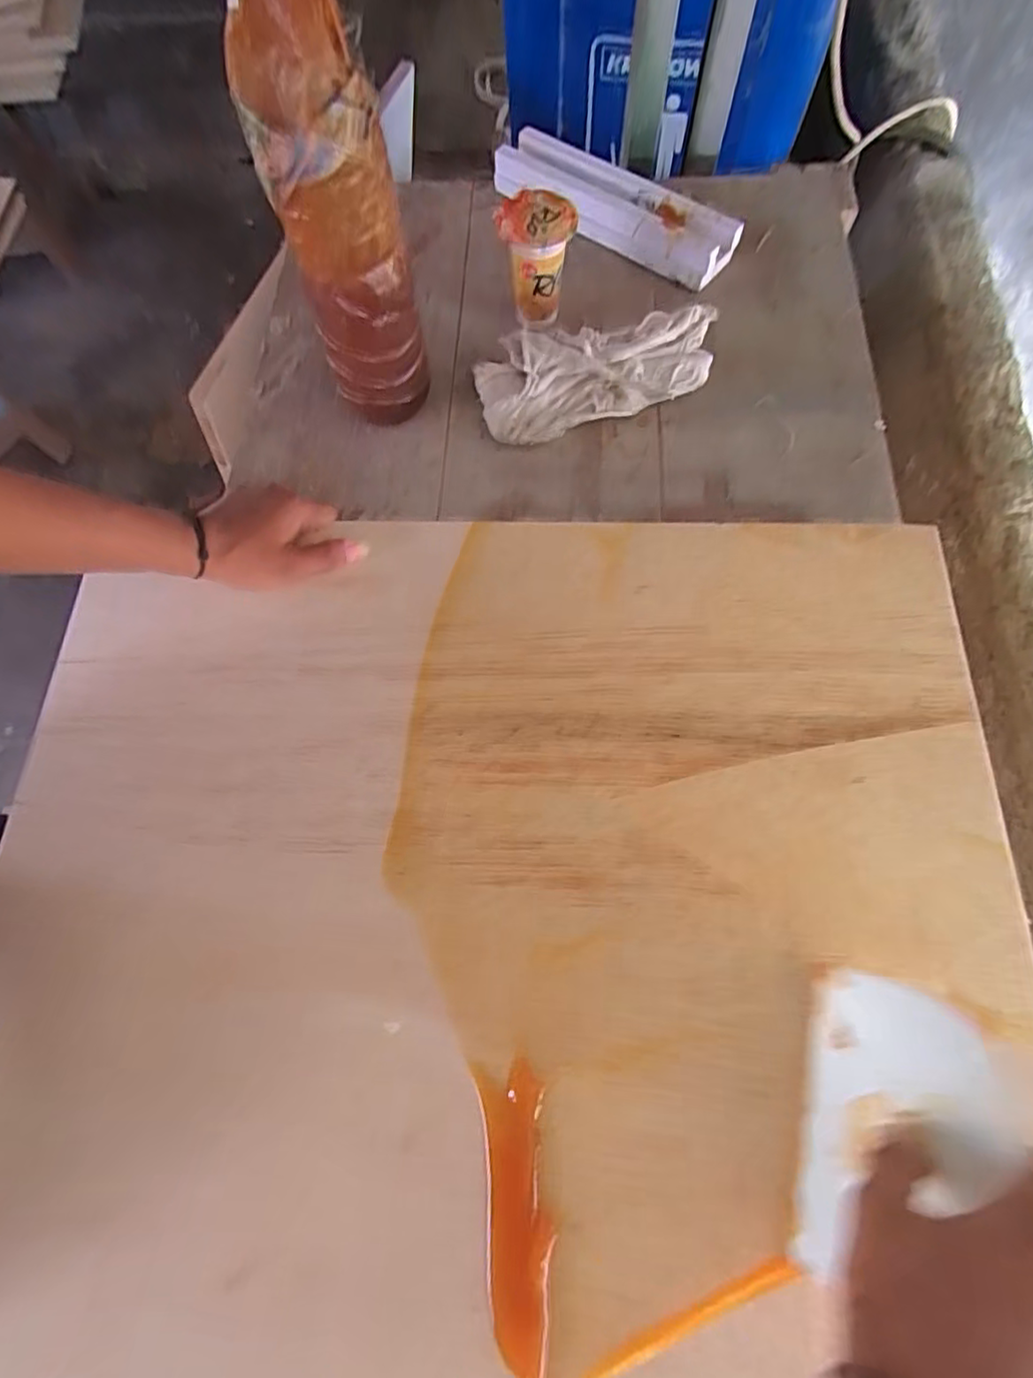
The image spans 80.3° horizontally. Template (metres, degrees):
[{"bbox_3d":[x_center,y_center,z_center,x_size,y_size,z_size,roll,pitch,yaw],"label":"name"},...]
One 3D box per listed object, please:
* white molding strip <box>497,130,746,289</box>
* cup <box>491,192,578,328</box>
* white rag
[{"bbox_3d":[0.098,-0.505,0.641,0.276,0.041,0.066,36,75,13],"label":"white molding strip"},{"bbox_3d":[0.018,-0.395,0.580,0.068,0.106,0.064,0,70,1],"label":"cup"},{"bbox_3d":[0.069,-0.288,0.553,0.211,0.062,0.104,-6,70,-1],"label":"white rag"}]

